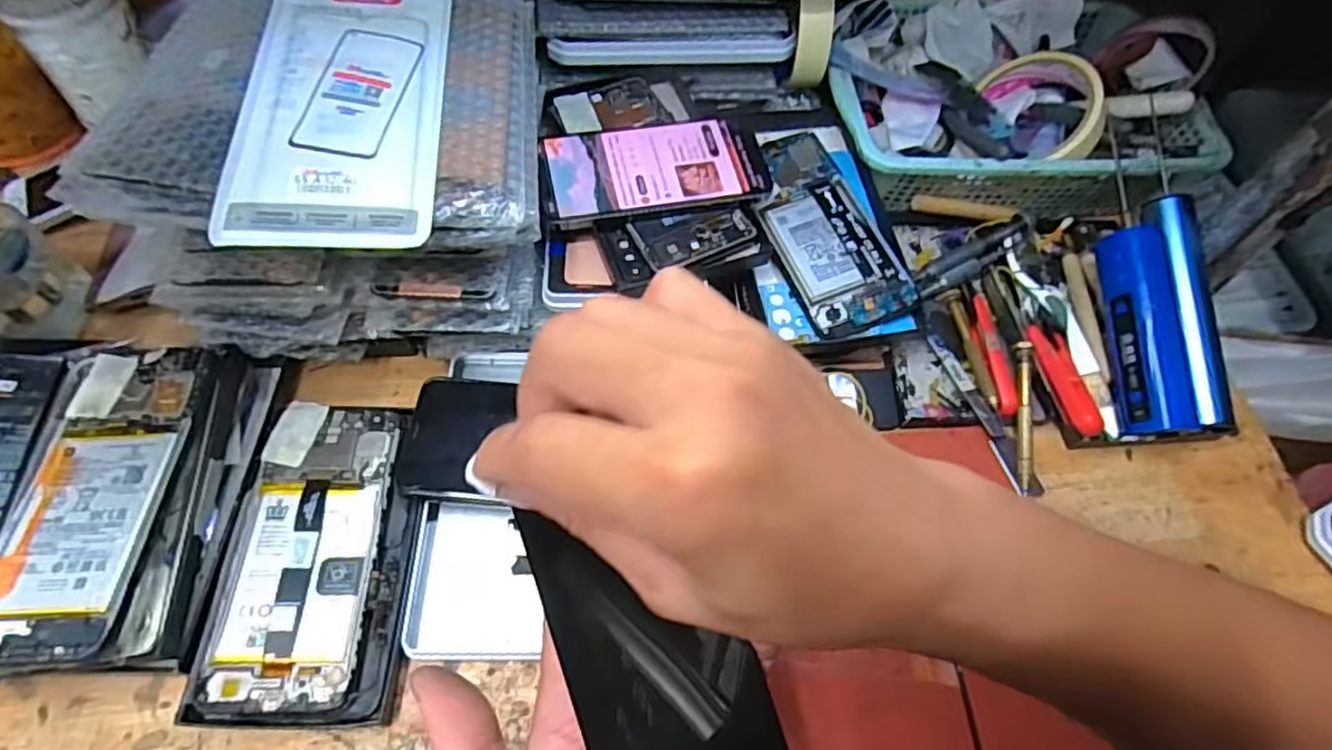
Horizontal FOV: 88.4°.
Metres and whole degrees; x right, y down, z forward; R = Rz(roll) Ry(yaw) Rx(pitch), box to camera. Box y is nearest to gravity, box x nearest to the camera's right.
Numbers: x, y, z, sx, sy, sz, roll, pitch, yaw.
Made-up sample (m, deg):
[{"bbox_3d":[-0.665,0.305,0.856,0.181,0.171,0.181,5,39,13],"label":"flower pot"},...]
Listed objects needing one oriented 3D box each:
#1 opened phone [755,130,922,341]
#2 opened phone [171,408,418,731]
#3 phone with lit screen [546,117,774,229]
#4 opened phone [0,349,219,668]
[{"bbox_3d":[0.104,-0.099,0.456,0.074,0.008,0.152,-17,68,-4],"label":"opened phone"},{"bbox_3d":[-0.187,0.094,0.370,0.094,0.012,0.168,1,60,-3],"label":"opened phone"},{"bbox_3d":[-0.008,-0.131,0.433,0.140,0.008,0.067,-11,66,-9],"label":"phone with lit screen"},{"bbox_3d":[-0.293,0.059,0.351,0.075,0.009,0.164,-1,58,-3],"label":"opened phone"}]

